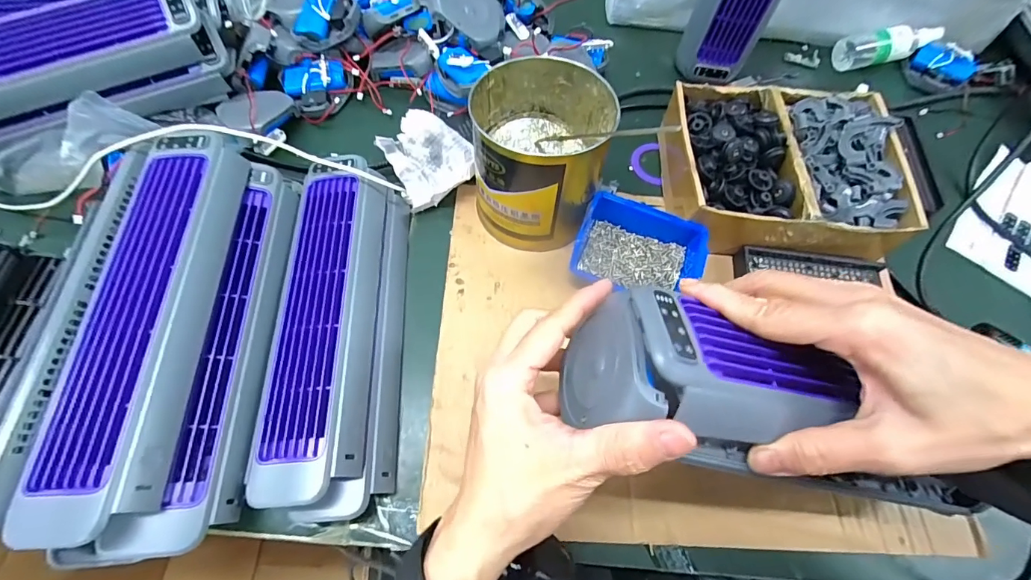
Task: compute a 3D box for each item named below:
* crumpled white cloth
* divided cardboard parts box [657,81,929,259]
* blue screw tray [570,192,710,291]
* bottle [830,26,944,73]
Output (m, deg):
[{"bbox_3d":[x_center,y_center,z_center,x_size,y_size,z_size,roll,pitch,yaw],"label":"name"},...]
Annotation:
[{"bbox_3d":[-0.090,-0.135,0.448,0.084,0.020,0.084,-27,100,16],"label":"crumpled white cloth"},{"bbox_3d":[0.263,-0.125,0.442,0.210,0.071,0.174,2,64,-2],"label":"divided cardboard parts box"},{"bbox_3d":[0.115,-0.036,0.416,0.113,0.044,0.082,18,65,6],"label":"blue screw tray"},{"bbox_3d":[0.485,-0.313,0.568,0.124,0.044,0.035,-2,64,-4],"label":"bottle"}]

